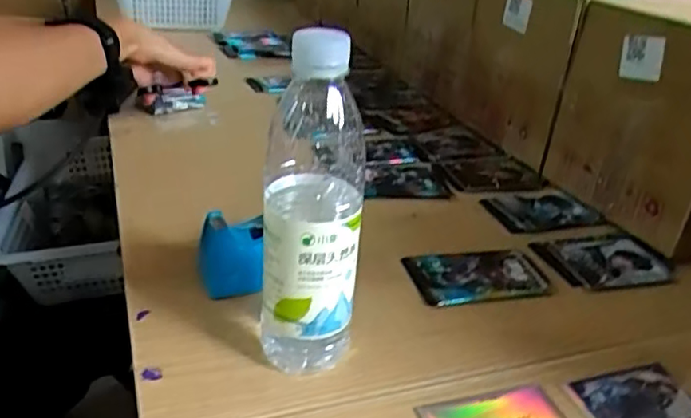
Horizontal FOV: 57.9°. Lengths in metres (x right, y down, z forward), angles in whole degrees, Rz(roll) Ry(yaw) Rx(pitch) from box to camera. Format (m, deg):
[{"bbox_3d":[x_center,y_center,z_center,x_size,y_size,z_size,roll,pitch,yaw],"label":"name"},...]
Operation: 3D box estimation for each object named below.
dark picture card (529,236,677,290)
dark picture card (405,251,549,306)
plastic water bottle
[{"bbox_3d":[0.252,0.050,0.602,0.127,0.004,0.081,-3,30,-17],"label":"dark picture card"},{"bbox_3d":[0.119,0.058,0.560,0.121,0.007,0.069,-3,30,-17],"label":"dark picture card"},{"bbox_3d":[-0.021,0.004,0.399,0.061,0.224,0.060,4,29,-5],"label":"plastic water bottle"}]

